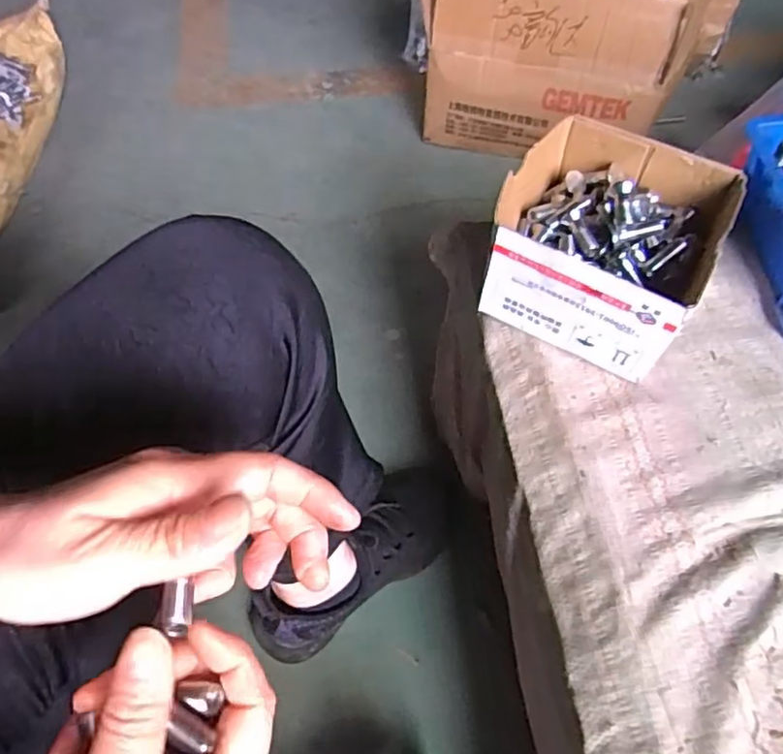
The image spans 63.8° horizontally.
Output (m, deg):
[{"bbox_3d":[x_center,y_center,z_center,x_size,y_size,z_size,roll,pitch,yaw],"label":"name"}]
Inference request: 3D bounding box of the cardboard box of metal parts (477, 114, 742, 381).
[{"bbox_3d":[0.151,-0.094,0.457,0.141,0.087,0.149,27,60,17],"label":"cardboard box of metal parts"}]

